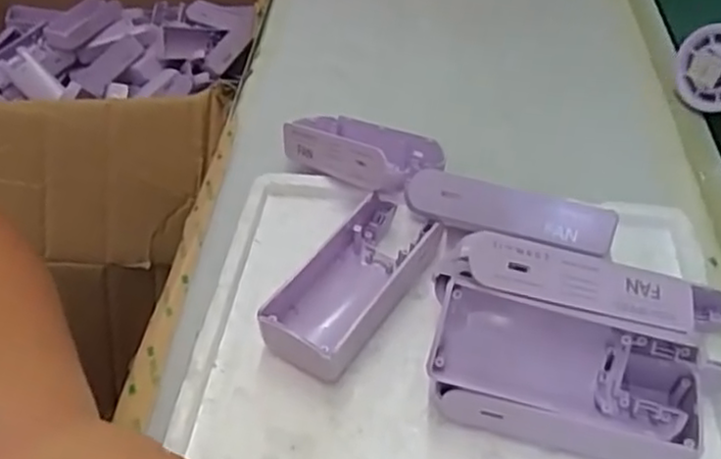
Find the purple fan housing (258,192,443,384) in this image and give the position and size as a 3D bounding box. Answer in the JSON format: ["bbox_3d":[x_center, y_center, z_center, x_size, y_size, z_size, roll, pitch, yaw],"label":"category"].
[{"bbox_3d":[-0.005,0.028,0.358,0.052,0.029,0.104,27,52,23],"label":"purple fan housing"}]

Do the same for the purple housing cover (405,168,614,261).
[{"bbox_3d":[0.077,-0.011,0.366,0.104,0.027,0.016,12,23,14],"label":"purple housing cover"}]

